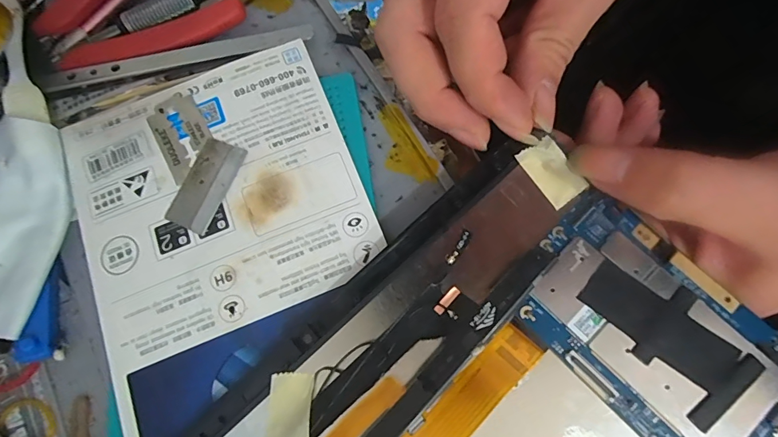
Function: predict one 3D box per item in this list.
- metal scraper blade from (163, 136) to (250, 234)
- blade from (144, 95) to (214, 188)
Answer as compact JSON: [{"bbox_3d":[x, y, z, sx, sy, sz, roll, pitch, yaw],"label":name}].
[{"bbox_3d":[-0.076,-0.014,0.170,0.020,0.004,0.039,23,78,11],"label":"metal scraper blade"},{"bbox_3d":[-0.089,-0.036,0.177,0.022,0.004,0.038,-30,75,-4],"label":"blade"}]

